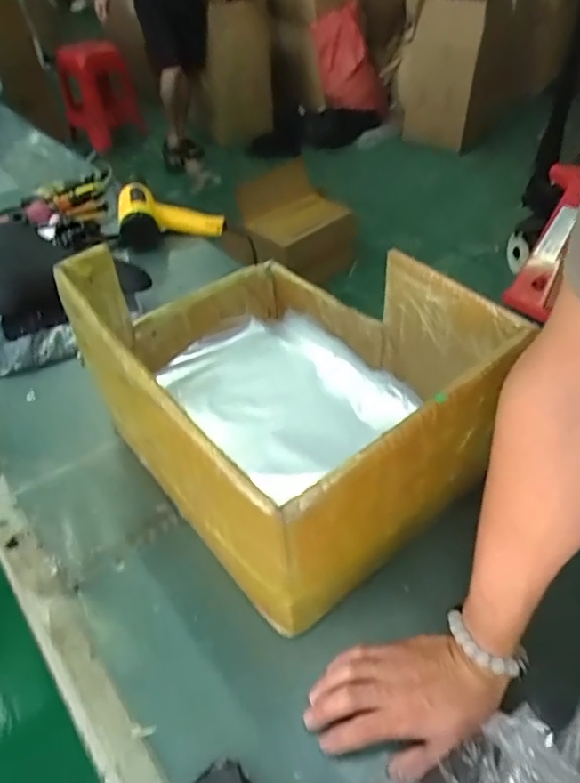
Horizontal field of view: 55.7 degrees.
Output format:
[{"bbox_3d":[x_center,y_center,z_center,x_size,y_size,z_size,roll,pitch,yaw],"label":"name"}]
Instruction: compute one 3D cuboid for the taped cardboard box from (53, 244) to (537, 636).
[{"bbox_3d":[-0.010,-0.017,0.603,0.315,0.216,0.411,-30,51,-26],"label":"taped cardboard box"}]

